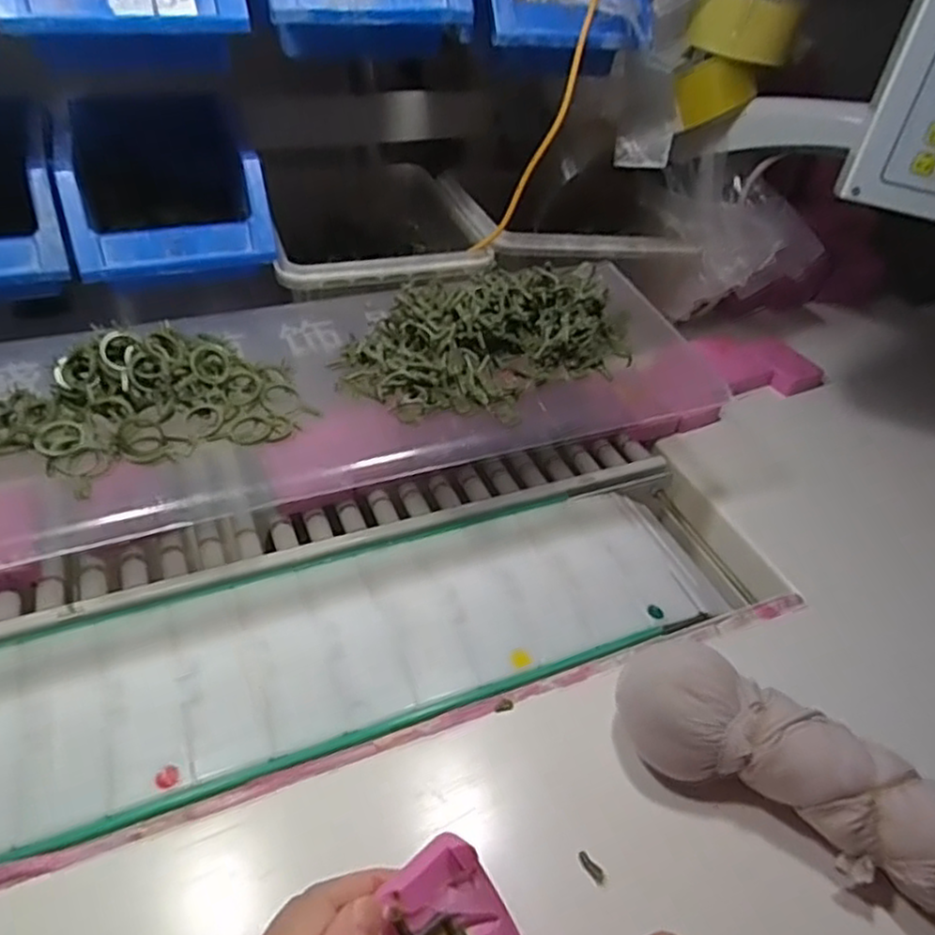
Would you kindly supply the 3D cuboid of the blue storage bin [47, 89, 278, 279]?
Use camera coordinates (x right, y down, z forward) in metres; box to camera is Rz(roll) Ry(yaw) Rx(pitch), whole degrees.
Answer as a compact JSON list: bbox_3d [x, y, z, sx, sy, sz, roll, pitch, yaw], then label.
[{"bbox_3d":[-0.218,-0.203,0.505,0.126,0.069,0.181,-15,46,-22],"label":"blue storage bin"}]

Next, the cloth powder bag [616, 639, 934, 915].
[{"bbox_3d":[0.180,0.159,0.340,0.225,0.051,0.059,26,45,21],"label":"cloth powder bag"}]

